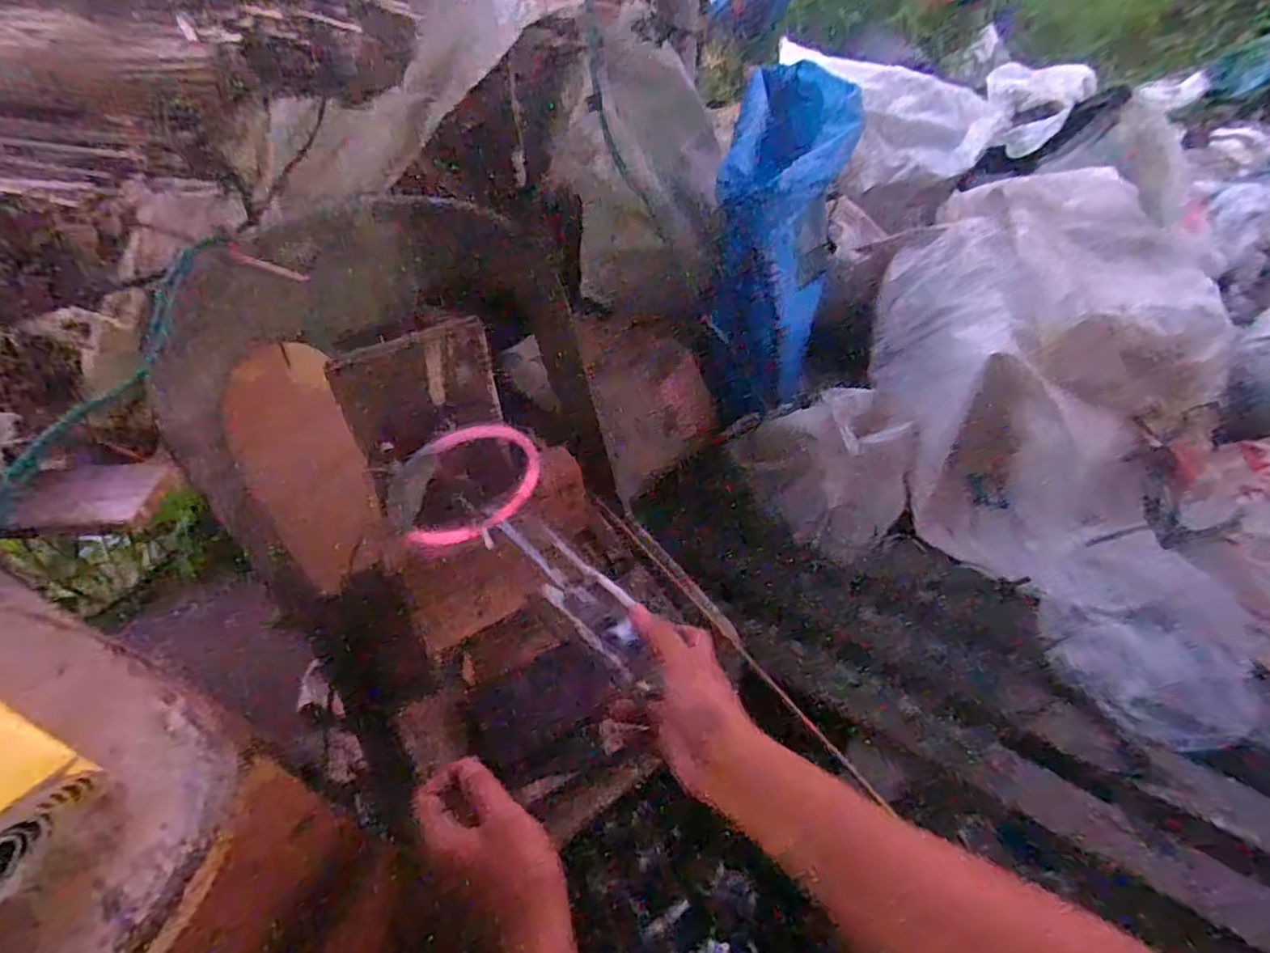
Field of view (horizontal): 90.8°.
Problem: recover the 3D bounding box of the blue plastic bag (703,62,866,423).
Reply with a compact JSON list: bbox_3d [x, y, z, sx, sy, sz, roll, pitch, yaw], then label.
[{"bbox_3d":[0.247,-0.422,1.040,0.201,0.191,0.582,4,91,4],"label":"blue plastic bag"}]

